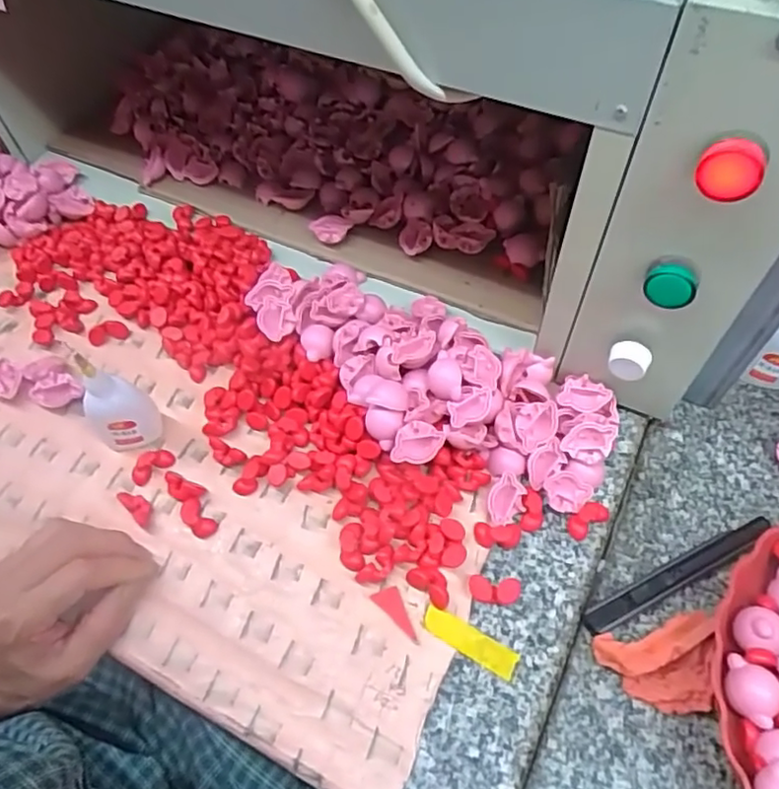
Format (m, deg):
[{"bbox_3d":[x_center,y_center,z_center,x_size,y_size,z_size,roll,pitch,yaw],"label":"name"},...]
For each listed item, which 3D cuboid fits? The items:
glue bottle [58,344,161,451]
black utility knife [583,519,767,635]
[{"bbox_3d":[-0.191,0.005,0.423,0.038,0.096,0.022,-13,59,-8],"label":"glue bottle"},{"bbox_3d":[0.190,0.114,0.395,0.147,0.006,0.014,-23,61,-13],"label":"black utility knife"}]

